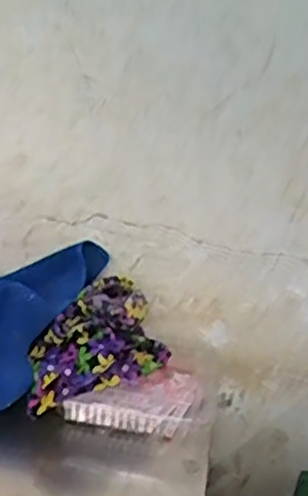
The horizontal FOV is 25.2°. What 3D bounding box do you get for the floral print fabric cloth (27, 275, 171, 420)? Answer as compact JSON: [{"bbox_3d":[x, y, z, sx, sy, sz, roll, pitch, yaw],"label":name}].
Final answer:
[{"bbox_3d":[-0.060,0.095,0.666,0.132,0.084,0.082,-9,32,-28],"label":"floral print fabric cloth"}]

